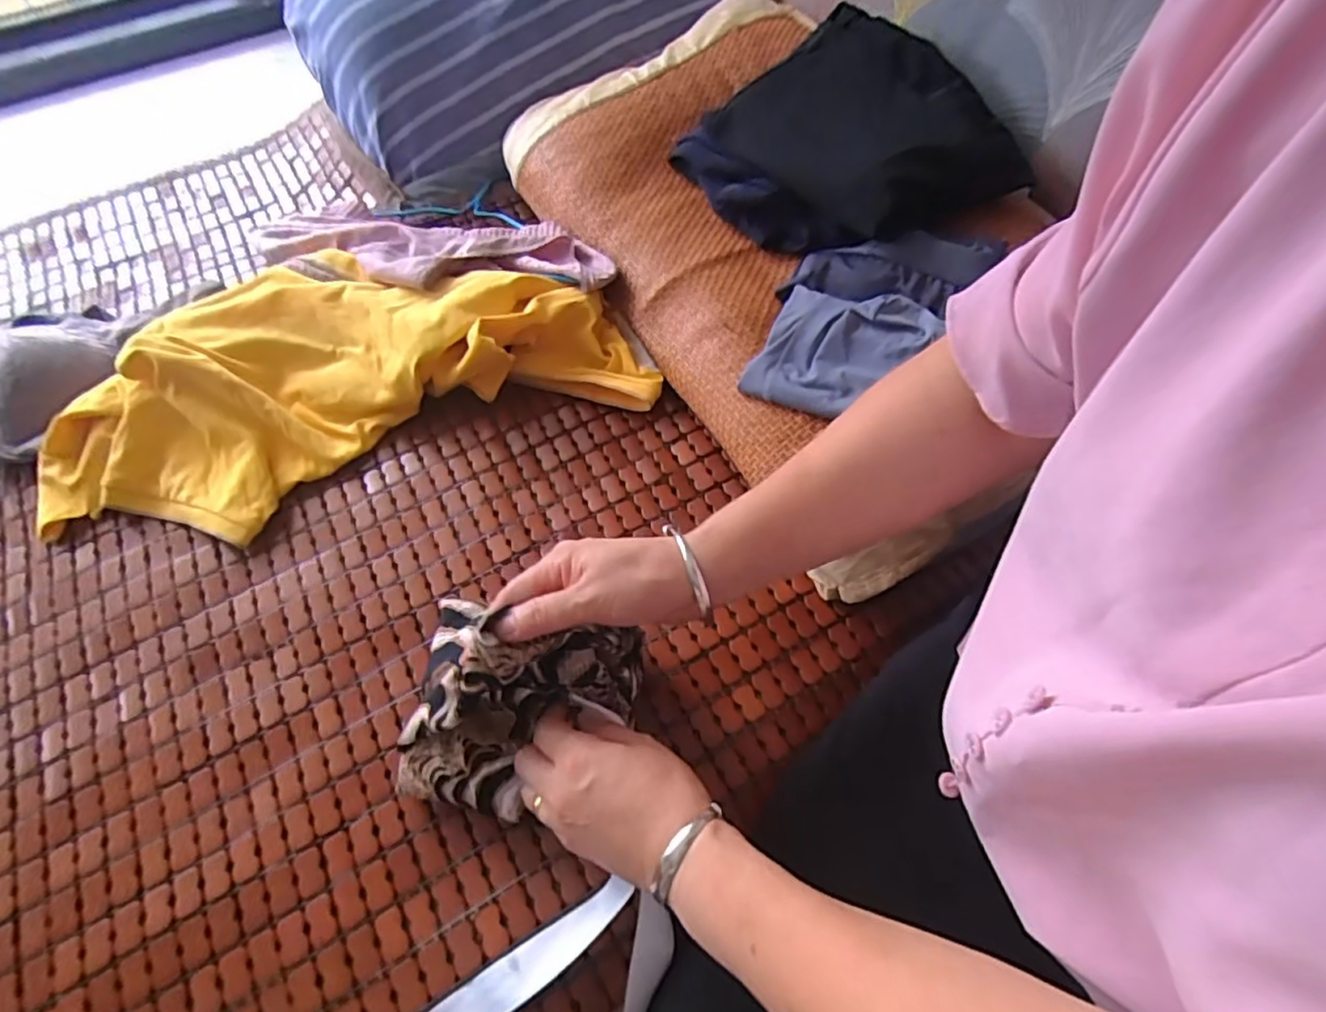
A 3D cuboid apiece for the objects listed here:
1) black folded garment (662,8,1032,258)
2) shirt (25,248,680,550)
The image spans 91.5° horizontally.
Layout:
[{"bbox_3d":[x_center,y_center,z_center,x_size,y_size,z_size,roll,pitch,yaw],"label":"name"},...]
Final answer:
[{"bbox_3d":[0.164,-0.332,0.591,0.224,0.090,0.239,-28,61,-14],"label":"black folded garment"},{"bbox_3d":[-0.294,-0.127,0.589,0.519,0.073,0.265,-21,62,-10],"label":"shirt"}]

